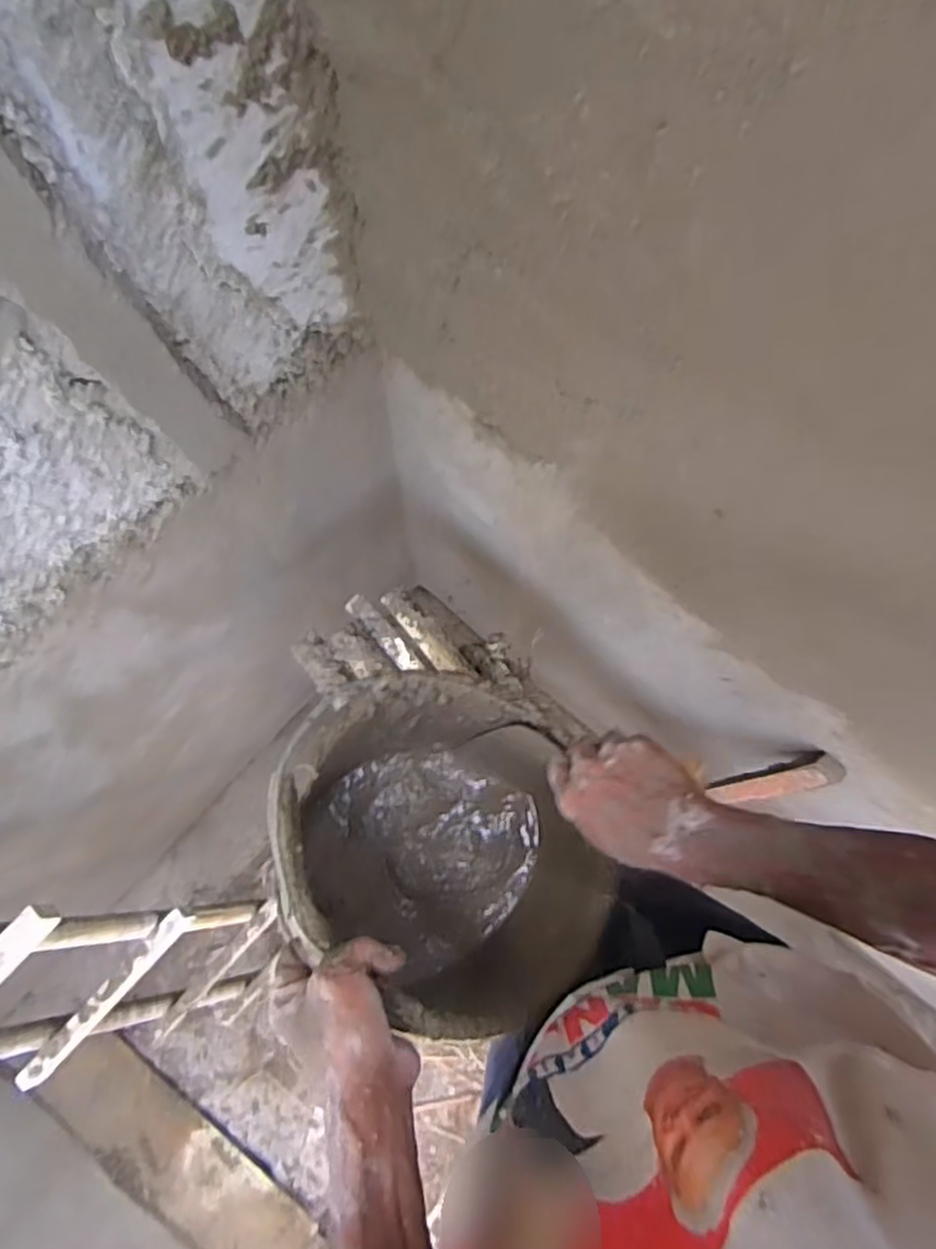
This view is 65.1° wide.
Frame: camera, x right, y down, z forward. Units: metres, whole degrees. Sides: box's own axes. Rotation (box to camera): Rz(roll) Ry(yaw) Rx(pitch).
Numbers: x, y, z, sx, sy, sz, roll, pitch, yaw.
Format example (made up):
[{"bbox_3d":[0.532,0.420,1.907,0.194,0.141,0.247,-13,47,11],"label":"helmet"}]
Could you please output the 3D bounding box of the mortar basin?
[{"bbox_3d":[-0.026,0.184,0.634,0.254,0.234,0.272,0,82,-1],"label":"mortar basin"}]

